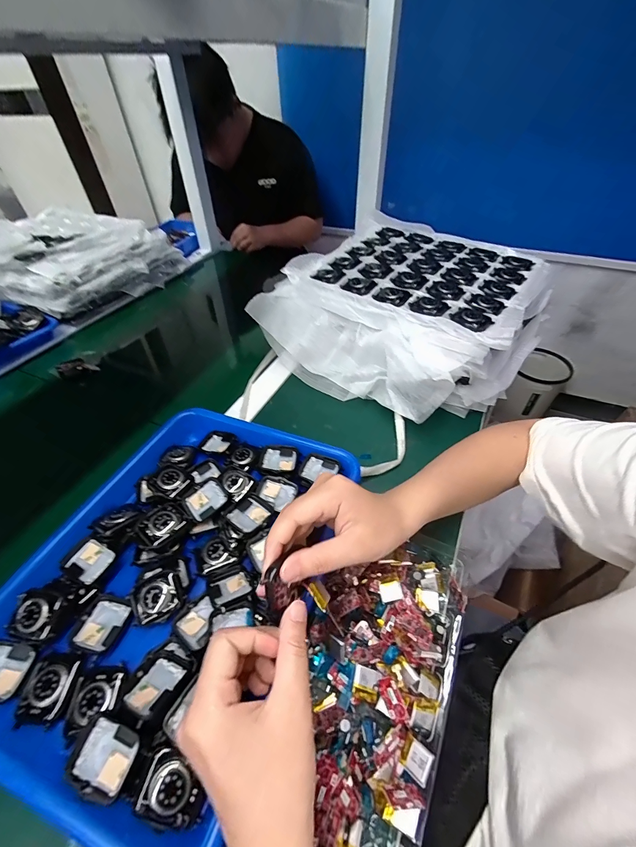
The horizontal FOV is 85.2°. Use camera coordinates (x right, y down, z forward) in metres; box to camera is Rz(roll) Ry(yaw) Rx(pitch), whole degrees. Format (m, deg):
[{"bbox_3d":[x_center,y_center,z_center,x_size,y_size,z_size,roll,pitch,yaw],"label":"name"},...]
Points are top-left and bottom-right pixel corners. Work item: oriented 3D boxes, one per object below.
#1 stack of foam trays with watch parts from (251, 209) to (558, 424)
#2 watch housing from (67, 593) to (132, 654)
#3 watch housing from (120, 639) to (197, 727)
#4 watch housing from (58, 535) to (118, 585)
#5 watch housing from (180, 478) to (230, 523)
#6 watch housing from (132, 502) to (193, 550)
[{"bbox_3d":[0.125,-0.164,0.519,0.344,0.134,0.310,34,56,30],"label":"stack of foam trays with watch parts"},{"bbox_3d":[-0.179,0.166,0.288,0.033,0.010,0.041,9,47,11],"label":"watch housing"},{"bbox_3d":[-0.118,0.190,0.255,0.038,0.009,0.047,11,27,21],"label":"watch housing"},{"bbox_3d":[-0.208,0.124,0.314,0.035,0.012,0.034,19,50,20],"label":"watch housing"},{"bbox_3d":[-0.115,0.080,0.357,0.041,0.013,0.032,-34,54,-27],"label":"watch housing"},{"bbox_3d":[-0.148,0.098,0.330,0.037,0.014,0.046,28,53,26],"label":"watch housing"}]

